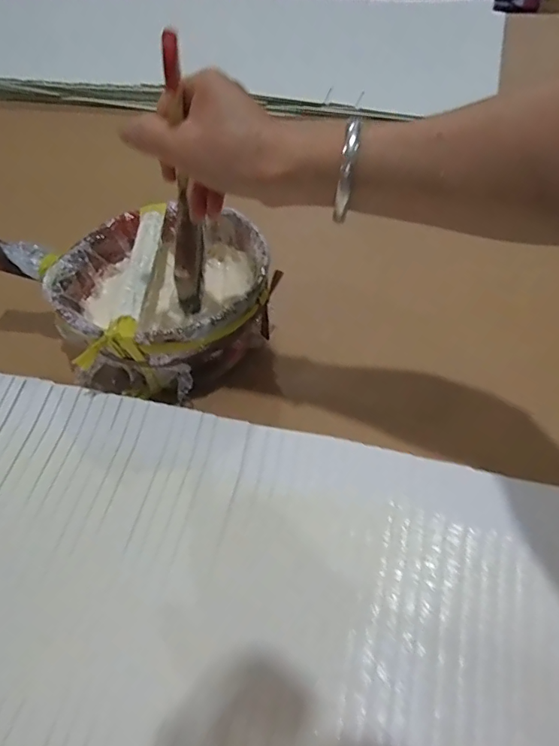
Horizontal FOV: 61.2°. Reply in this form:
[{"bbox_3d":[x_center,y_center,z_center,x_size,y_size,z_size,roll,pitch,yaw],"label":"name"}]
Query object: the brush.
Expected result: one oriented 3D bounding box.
[{"bbox_3d":[-0.069,-0.118,0.332,0.012,0.198,0.024,31,53,21],"label":"brush"}]

